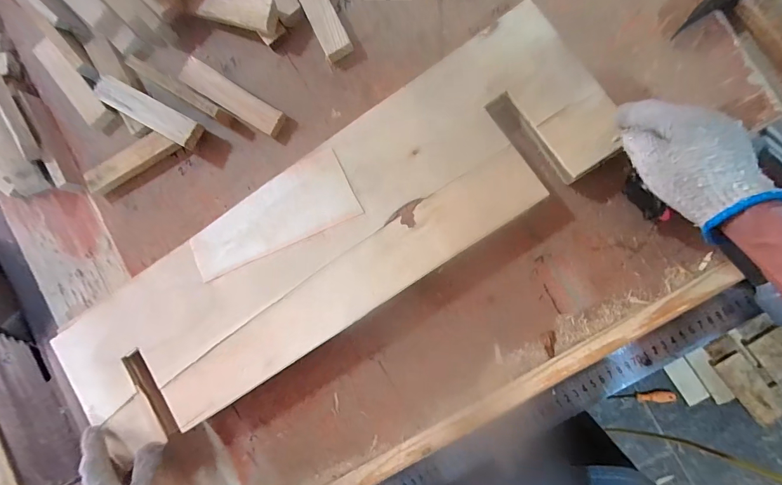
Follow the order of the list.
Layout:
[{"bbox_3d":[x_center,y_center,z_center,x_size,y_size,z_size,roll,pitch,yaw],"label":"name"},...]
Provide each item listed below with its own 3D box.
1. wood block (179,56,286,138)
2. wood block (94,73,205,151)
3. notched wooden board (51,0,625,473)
[{"bbox_3d":[-0.212,-0.194,0.490,0.154,0.030,0.036,33,93,8],"label":"wood block"},{"bbox_3d":[-0.326,-0.176,0.485,0.159,0.016,0.036,29,92,8],"label":"wood block"},{"bbox_3d":[-0.090,0.010,0.442,0.713,0.019,0.194,-33,84,6],"label":"notched wooden board"}]

